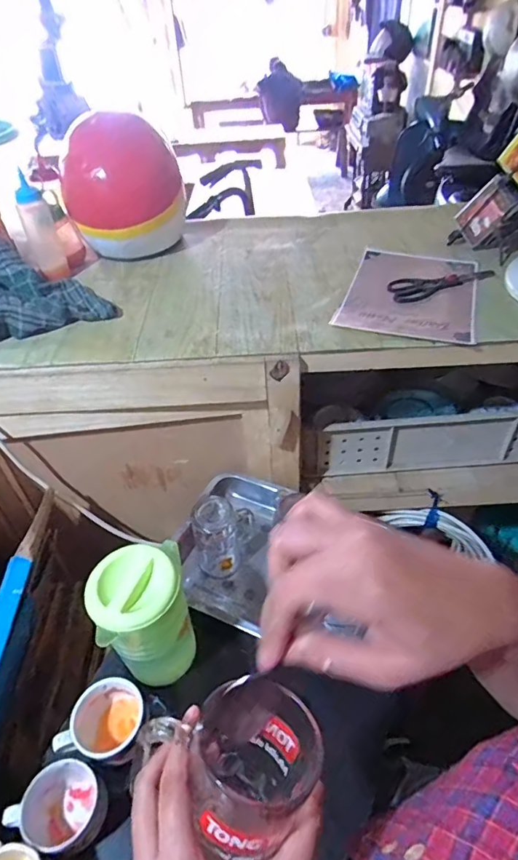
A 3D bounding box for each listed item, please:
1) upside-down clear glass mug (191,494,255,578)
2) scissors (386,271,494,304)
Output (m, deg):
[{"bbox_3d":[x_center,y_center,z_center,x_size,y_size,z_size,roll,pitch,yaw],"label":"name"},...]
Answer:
[{"bbox_3d":[-0.055,0.166,0.783,0.089,0.138,0.081,-7,45,-4],"label":"upside-down clear glass mug"},{"bbox_3d":[0.328,-0.267,0.864,0.214,0.008,0.061,-18,47,-14],"label":"scissors"}]

